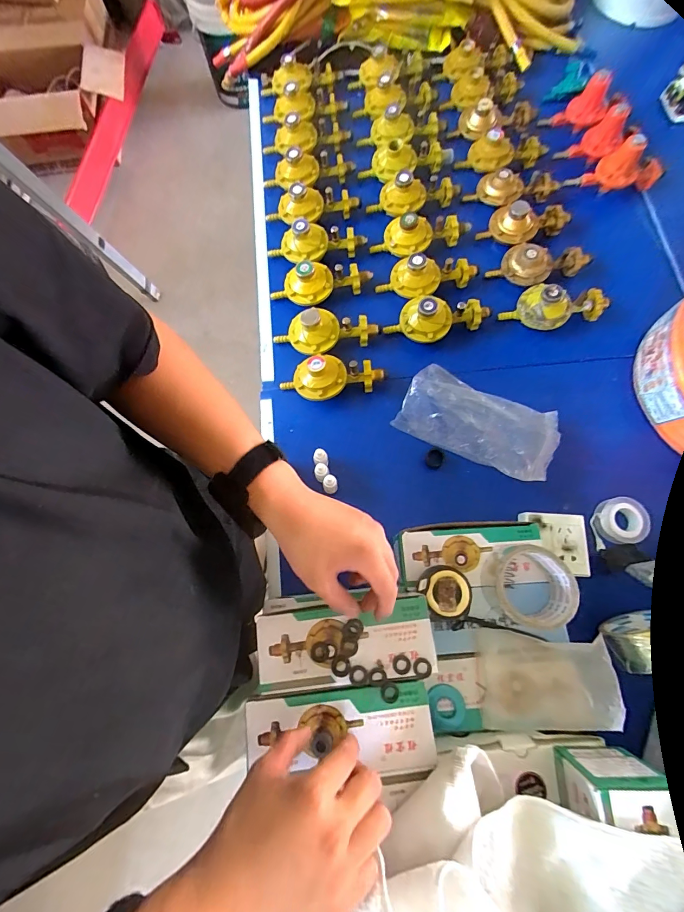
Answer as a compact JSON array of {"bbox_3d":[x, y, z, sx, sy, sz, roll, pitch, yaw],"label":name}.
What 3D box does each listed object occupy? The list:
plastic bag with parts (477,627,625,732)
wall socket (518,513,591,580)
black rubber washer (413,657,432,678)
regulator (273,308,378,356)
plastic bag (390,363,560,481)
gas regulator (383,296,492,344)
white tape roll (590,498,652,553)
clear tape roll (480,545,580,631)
[{"bbox_3d":[0.228,0.250,0.427,0.137,0.020,0.095,-9,57,18],"label":"plastic bag with parts"},{"bbox_3d":[0.302,0.126,0.548,0.090,0.027,0.084,3,74,1],"label":"wall socket"},{"bbox_3d":[0.079,0.209,0.376,0.017,0.004,0.017,0,74,0],"label":"black rubber washer"},{"bbox_3d":[-0.028,-0.210,0.619,0.164,0.057,0.067,-12,74,-3],"label":"regulator"},{"bbox_3d":[0.211,-0.056,0.596,0.233,0.049,0.129,27,76,8],"label":"plastic bag"},{"bbox_3d":[0.160,-0.228,0.628,0.173,0.048,0.073,3,74,1],"label":"gas regulator"},{"bbox_3d":[0.408,0.096,0.561,0.079,0.021,0.064,-15,74,-4],"label":"white tape roll"},{"bbox_3d":[0.218,0.152,0.448,0.091,0.051,0.084,0,74,0],"label":"clear tape roll"}]

